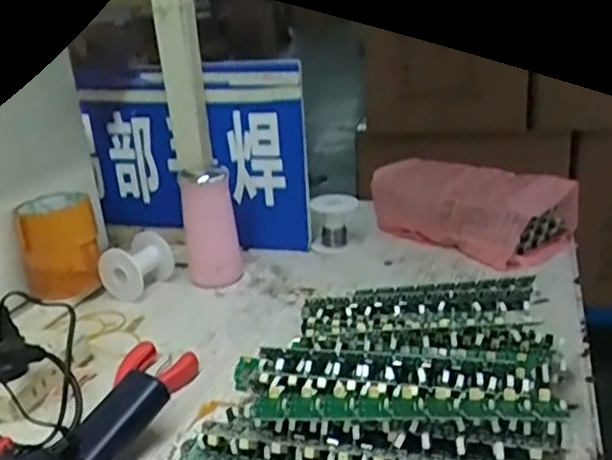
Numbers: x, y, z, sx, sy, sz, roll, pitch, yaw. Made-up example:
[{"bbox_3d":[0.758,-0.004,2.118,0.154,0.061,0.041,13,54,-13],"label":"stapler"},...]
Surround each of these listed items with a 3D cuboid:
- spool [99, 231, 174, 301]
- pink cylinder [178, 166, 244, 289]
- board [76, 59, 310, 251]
[{"bbox_3d":[-0.206,0.044,0.797,0.065,0.065,0.068,6,24,24],"label":"spool"},{"bbox_3d":[-0.116,-0.001,0.798,0.062,0.141,0.055,-7,22,-7],"label":"pink cylinder"},{"bbox_3d":[-0.150,-0.091,0.882,0.315,0.252,0.031,2,22,14],"label":"board"}]

